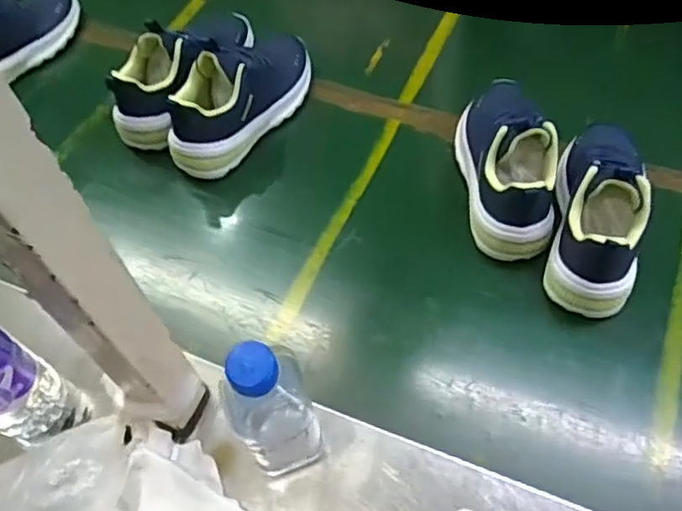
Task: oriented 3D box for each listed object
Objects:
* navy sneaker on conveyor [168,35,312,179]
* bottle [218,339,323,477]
[{"bbox_3d":[-0.115,-0.191,0.727,0.096,0.115,0.218,24,61,18],"label":"navy sneaker on conveyor"},{"bbox_3d":[-0.053,0.118,0.463,0.068,0.184,0.057,-13,57,-5],"label":"bottle"}]

